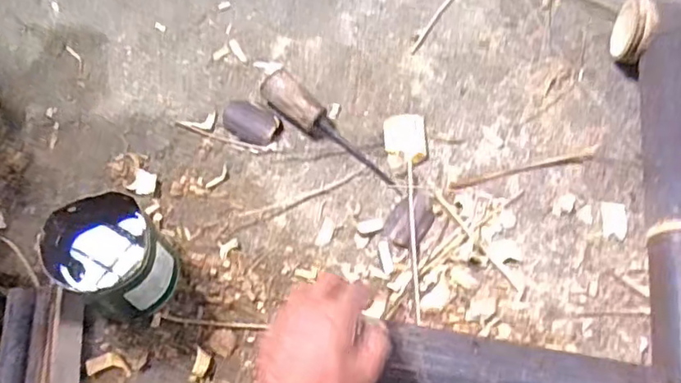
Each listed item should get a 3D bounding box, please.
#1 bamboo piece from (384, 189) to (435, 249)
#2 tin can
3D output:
[{"bbox_3d":[0.083,0.030,0.687,0.044,0.010,0.072,29,67,13],"label":"bamboo piece"},{"bbox_3d":[-0.230,0.069,0.611,0.111,0.108,0.094,22,67,9],"label":"tin can"}]

